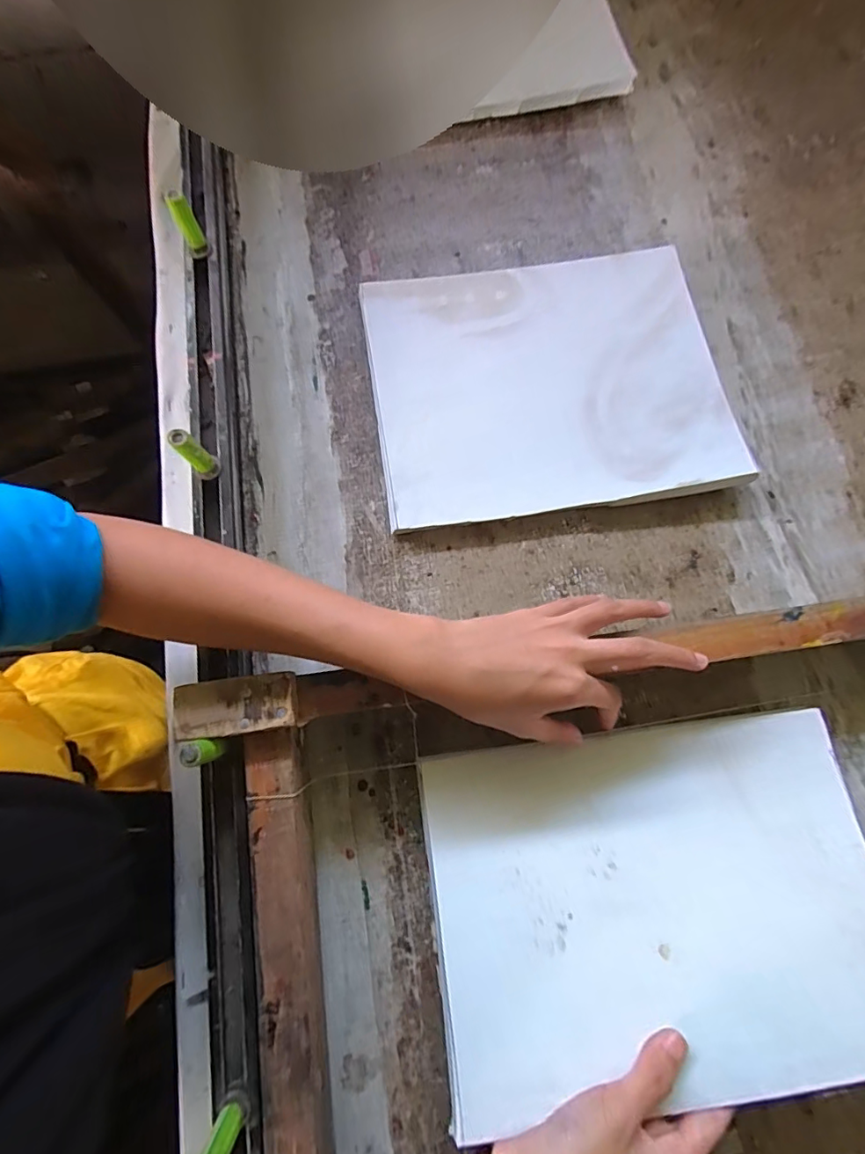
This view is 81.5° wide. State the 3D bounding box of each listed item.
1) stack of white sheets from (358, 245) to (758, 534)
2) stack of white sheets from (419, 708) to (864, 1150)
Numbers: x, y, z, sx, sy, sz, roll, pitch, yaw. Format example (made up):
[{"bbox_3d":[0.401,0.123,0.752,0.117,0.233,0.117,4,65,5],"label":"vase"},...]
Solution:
[{"bbox_3d":[0.089,-0.154,0.403,0.269,0.020,0.213,-8,77,-3],"label":"stack of white sheets"},{"bbox_3d":[0.137,0.196,0.308,0.268,0.010,0.190,-7,70,0],"label":"stack of white sheets"}]

